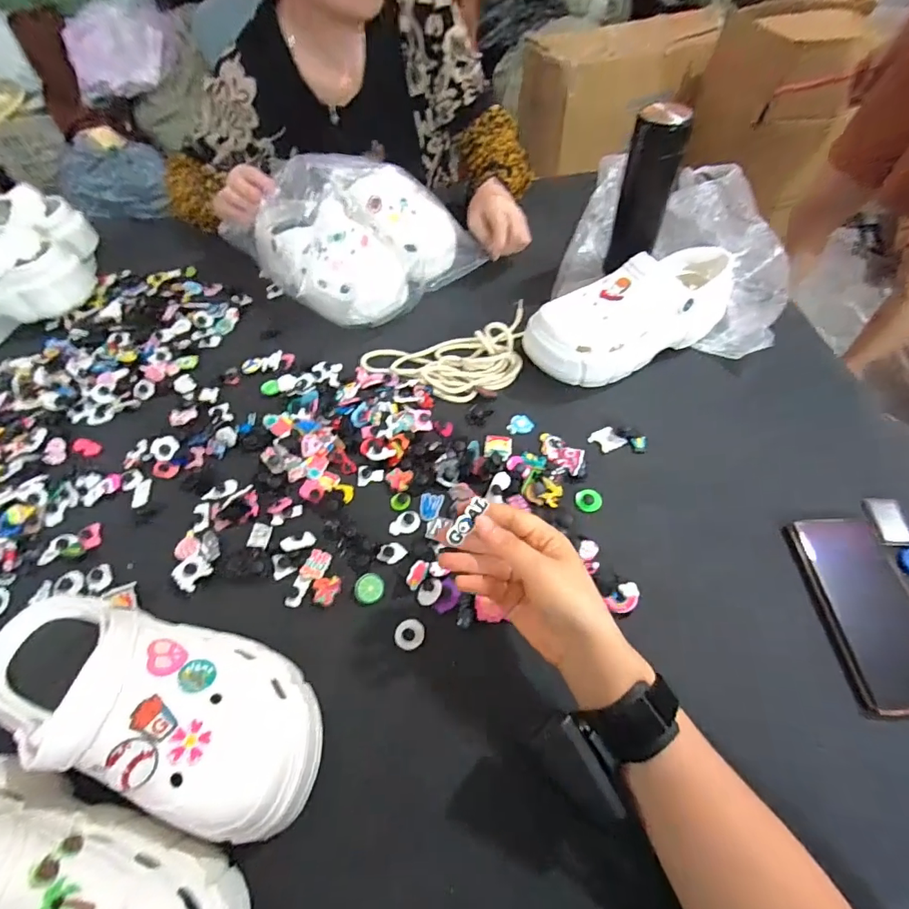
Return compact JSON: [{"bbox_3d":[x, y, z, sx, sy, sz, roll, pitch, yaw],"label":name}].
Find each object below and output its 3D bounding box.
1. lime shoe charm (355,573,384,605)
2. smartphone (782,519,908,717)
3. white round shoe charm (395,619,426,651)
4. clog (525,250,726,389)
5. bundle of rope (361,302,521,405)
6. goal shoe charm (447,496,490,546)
[{"bbox_3d":[-0.078,0.123,0.431,0.025,0.007,0.027,-1,56,2],"label":"lime shoe charm"},{"bbox_3d":[0.355,0.131,0.400,0.086,0.013,0.160,-1,56,2],"label":"smartphone"},{"bbox_3d":[-0.039,0.158,0.410,0.026,0.013,0.024,-1,56,2],"label":"white round shoe charm"},{"bbox_3d":[0.208,-0.169,0.542,0.241,0.099,0.093,-25,59,-13],"label":"clog"},{"bbox_3d":[-0.005,-0.120,0.575,0.204,0.041,0.124,-18,57,-9],"label":"bundle of rope"},{"bbox_3d":[0.009,0.048,0.342,0.012,0.007,0.041,30,77,20],"label":"goal shoe charm"}]

